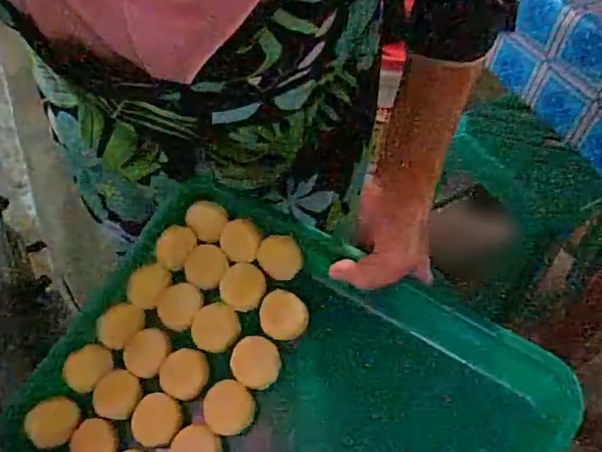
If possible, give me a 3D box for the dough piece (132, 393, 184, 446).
[{"bbox_3d":[-0.114,0.154,0.448,0.038,0.016,0.039,32,77,21],"label":"dough piece"}]

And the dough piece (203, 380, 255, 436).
[{"bbox_3d":[-0.055,0.142,0.438,0.039,0.016,0.039,-4,67,9],"label":"dough piece"}]

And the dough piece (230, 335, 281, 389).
[{"bbox_3d":[-0.036,0.107,0.442,0.039,0.006,0.039,-3,72,9],"label":"dough piece"}]

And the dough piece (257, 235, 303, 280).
[{"bbox_3d":[-0.017,0.025,0.473,0.037,0.041,0.014,14,31,8],"label":"dough piece"}]

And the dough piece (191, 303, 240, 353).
[{"bbox_3d":[-0.070,0.083,0.462,0.042,0.004,0.040,-8,62,15],"label":"dough piece"}]

